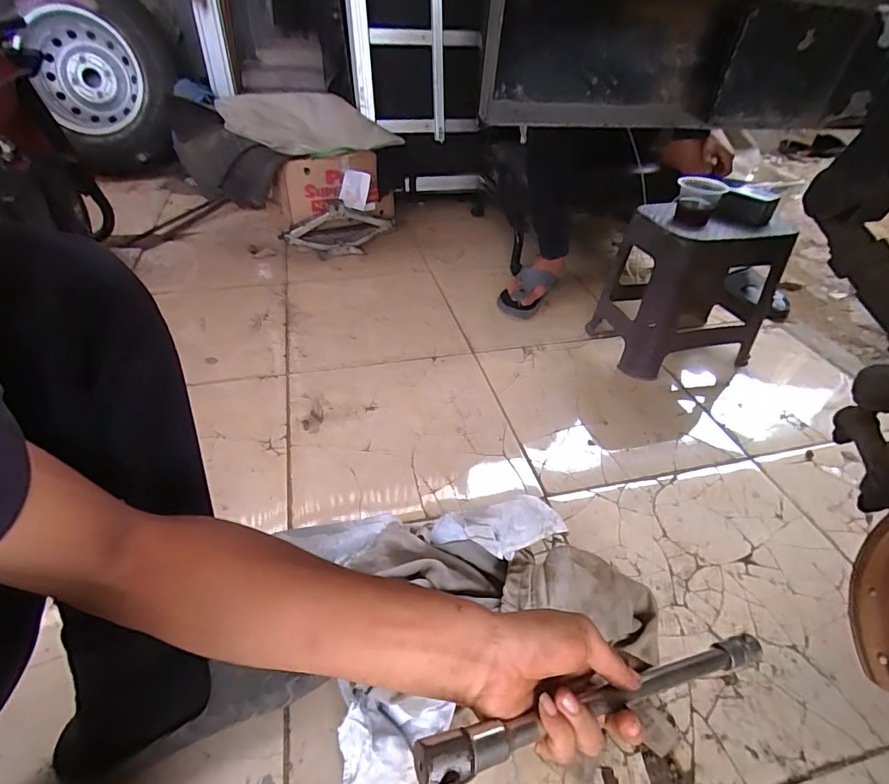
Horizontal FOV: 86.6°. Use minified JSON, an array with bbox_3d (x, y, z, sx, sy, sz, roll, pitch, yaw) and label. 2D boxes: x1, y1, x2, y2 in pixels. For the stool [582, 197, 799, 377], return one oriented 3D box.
[{"bbox_3d":[0.536,-0.231,1.042,0.338,0.335,0.240,-7,41,-11],"label":"stool"}]

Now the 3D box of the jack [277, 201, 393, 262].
[{"bbox_3d":[-0.300,-0.451,1.349,0.325,0.162,0.054,-11,42,-16],"label":"jack"}]

